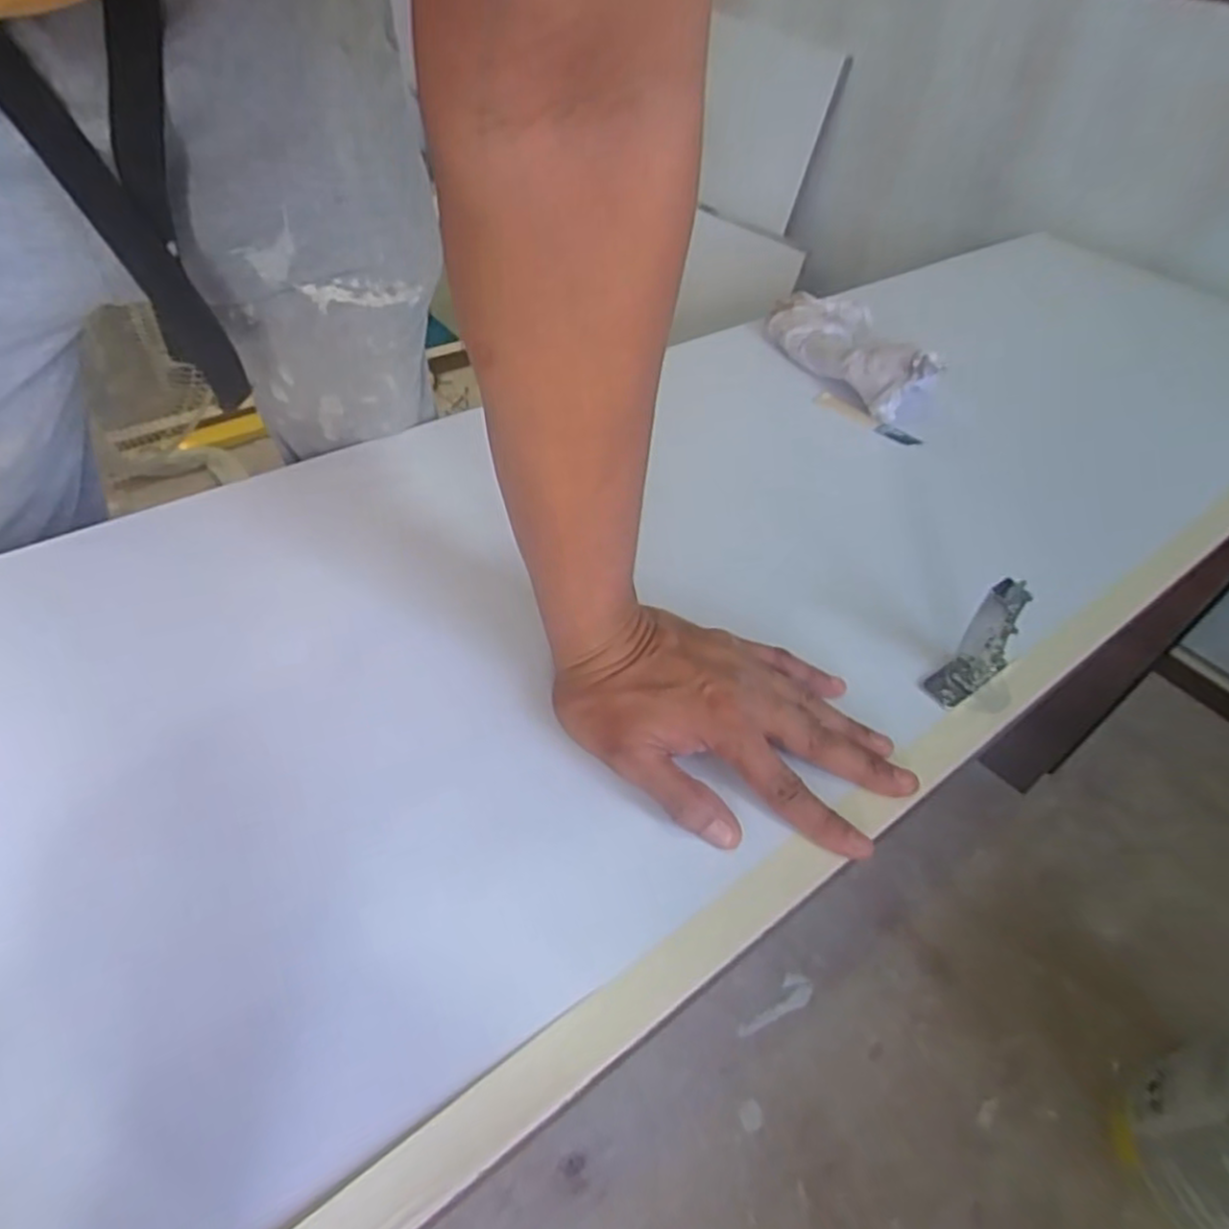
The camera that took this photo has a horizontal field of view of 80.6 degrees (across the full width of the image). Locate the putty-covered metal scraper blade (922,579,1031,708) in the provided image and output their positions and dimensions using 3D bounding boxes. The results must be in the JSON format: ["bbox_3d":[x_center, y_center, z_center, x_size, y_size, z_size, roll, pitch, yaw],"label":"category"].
[{"bbox_3d":[0.206,0.014,0.404,0.044,0.073,0.022,-25,54,-26],"label":"putty-covered metal scraper blade"}]

